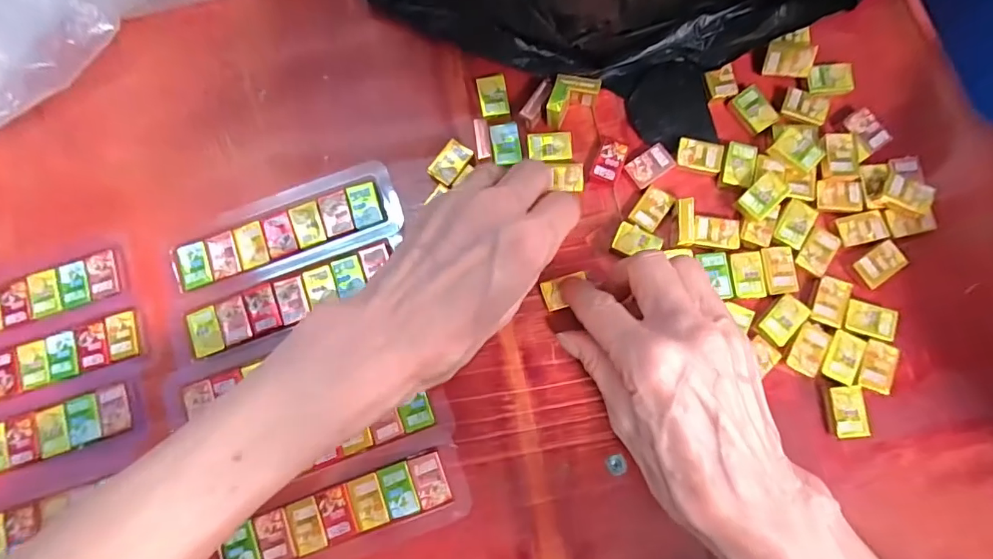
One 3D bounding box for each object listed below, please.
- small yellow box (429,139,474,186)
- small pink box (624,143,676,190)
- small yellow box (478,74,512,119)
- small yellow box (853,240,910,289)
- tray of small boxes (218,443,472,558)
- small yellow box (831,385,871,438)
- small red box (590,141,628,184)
[{"bbox_3d":[-0.027,-0.067,0.275,0.016,0.004,0.025,35,85,3],"label":"small yellow box"},{"bbox_3d":[0.087,-0.064,0.273,0.026,0.008,0.017,-35,81,-4],"label":"small pink box"},{"bbox_3d":[-0.002,-0.108,0.281,0.017,0.004,0.025,-11,83,6],"label":"small yellow box"},{"bbox_3d":[0.207,-0.008,0.258,0.026,0.005,0.016,-34,81,-3],"label":"small yellow box"},{"bbox_3d":[-0.078,0.120,0.248,0.125,0.009,0.042,-17,80,-1],"label":"tray of small boxes"},{"bbox_3d":[0.182,0.068,0.247,0.016,0.006,0.025,-5,80,1],"label":"small yellow box"},{"bbox_3d":[0.064,-0.068,0.274,0.015,0.009,0.024,22,82,6],"label":"small red box"}]

